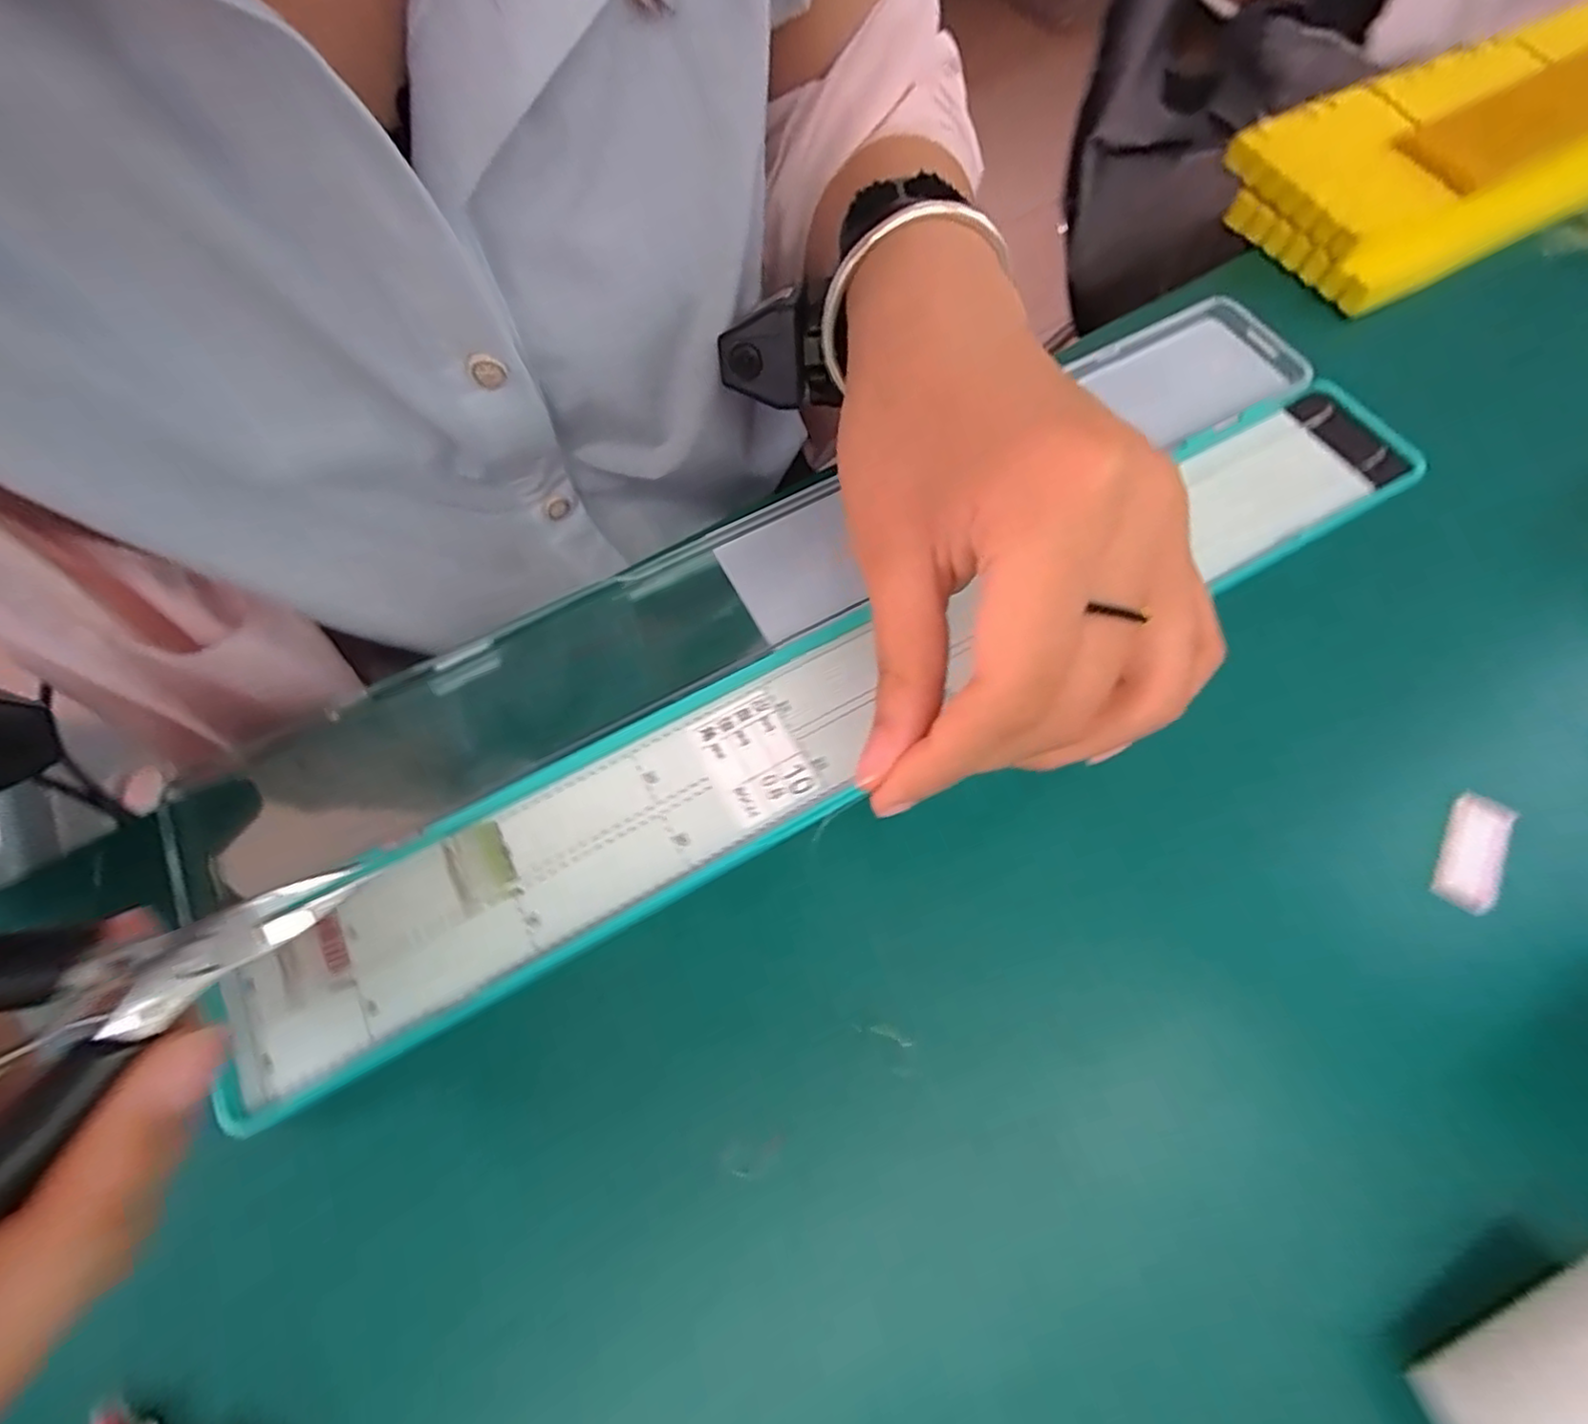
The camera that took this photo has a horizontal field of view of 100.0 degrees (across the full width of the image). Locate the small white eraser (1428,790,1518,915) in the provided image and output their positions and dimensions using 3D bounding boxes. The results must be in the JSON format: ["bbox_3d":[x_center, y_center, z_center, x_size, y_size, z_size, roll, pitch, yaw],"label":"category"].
[{"bbox_3d":[0.209,0.043,0.205,0.014,0.007,0.035,28,71,11],"label":"small white eraser"}]

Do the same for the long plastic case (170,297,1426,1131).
[{"bbox_3d":[0.017,-0.031,0.243,0.440,0.028,0.116,-28,70,-10],"label":"long plastic case"}]

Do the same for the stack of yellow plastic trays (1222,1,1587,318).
[{"bbox_3d":[0.380,-0.297,0.325,0.361,0.030,0.103,-28,70,-10],"label":"stack of yellow plastic trays"}]

